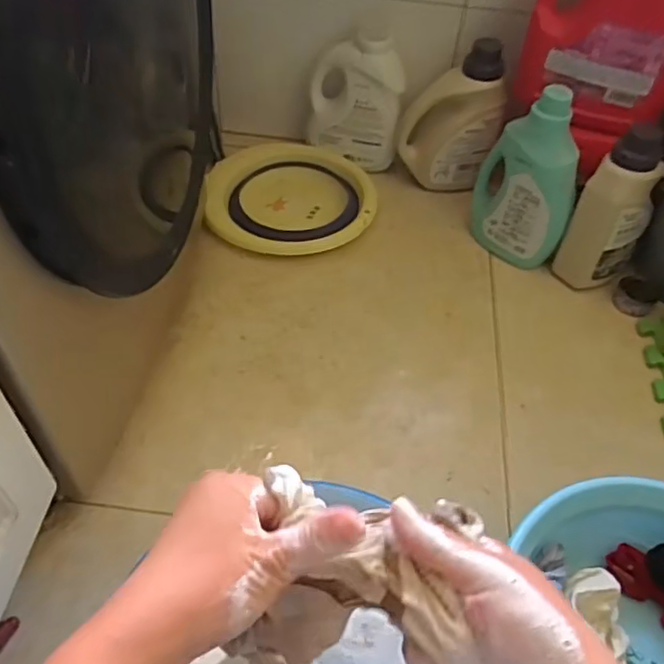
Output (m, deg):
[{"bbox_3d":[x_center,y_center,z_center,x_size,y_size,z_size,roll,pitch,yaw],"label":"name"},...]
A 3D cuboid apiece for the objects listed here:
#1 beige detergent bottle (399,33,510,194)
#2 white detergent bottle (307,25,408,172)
[{"bbox_3d":[0.221,-0.389,1.156,0.175,0.248,0.081,14,50,7],"label":"beige detergent bottle"},{"bbox_3d":[0.041,-0.419,1.177,0.174,0.234,0.072,11,50,5],"label":"white detergent bottle"}]

